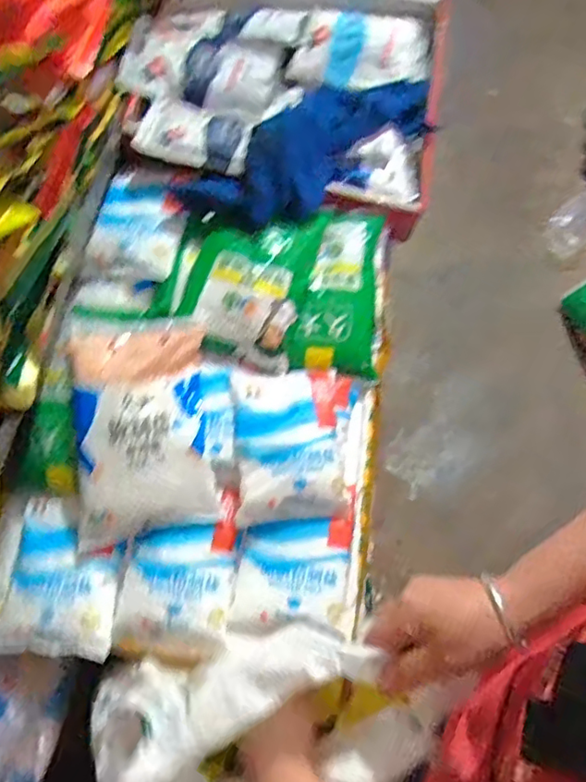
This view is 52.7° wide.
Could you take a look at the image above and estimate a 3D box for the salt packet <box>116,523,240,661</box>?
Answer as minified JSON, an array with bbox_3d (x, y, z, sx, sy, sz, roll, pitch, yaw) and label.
[{"bbox_3d":[-0.118,0.197,0.592,0.110,0.023,0.134,6,78,1],"label":"salt packet"}]

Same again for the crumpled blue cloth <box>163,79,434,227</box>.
[{"bbox_3d":[0.021,-0.301,0.706,0.145,0.063,0.331,40,69,20],"label":"crumpled blue cloth"}]

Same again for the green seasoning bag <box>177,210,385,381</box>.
[{"bbox_3d":[-0.006,-0.118,0.680,0.231,0.060,0.194,2,83,-19],"label":"green seasoning bag"}]

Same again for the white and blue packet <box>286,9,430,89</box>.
[{"bbox_3d":[0.092,-0.443,0.769,0.172,0.050,0.104,18,63,11],"label":"white and blue packet"}]

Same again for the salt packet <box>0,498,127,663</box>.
[{"bbox_3d":[-0.232,0.186,0.601,0.115,0.029,0.150,3,61,3],"label":"salt packet"}]

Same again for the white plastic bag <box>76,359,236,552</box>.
[{"bbox_3d":[-0.140,0.062,0.609,0.167,0.046,0.167,-9,86,-9],"label":"white plastic bag"}]

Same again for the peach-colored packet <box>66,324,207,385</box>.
[{"bbox_3d":[-0.166,-0.037,0.628,0.138,0.019,0.058,-4,61,-1],"label":"peach-colored packet"}]

